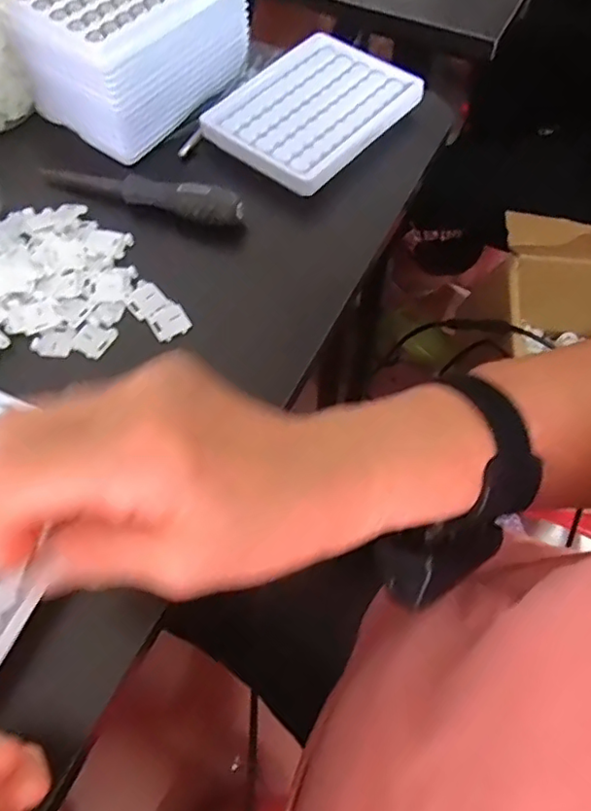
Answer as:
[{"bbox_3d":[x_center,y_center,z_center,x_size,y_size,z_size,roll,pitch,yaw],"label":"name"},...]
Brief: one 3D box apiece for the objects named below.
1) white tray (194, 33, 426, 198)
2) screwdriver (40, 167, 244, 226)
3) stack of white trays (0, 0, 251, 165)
[{"bbox_3d":[0.013,-0.205,0.394,0.099,0.009,0.125,36,68,17],"label":"white tray"},{"bbox_3d":[-0.101,-0.137,0.368,0.140,0.021,0.018,17,64,9],"label":"screwdriver"},{"bbox_3d":[-0.104,-0.248,0.382,0.099,0.069,0.128,34,68,16],"label":"stack of white trays"}]

